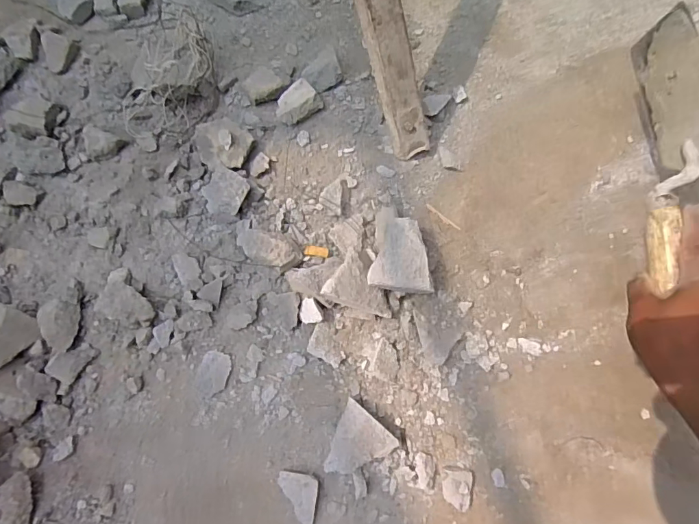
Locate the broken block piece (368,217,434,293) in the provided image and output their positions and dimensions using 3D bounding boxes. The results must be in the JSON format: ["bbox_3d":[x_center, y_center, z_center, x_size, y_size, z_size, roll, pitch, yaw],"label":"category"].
[{"bbox_3d":[0.053,-0.008,0.447,0.059,0.007,0.072,6,76,3],"label":"broken block piece"}]

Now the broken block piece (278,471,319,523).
[{"bbox_3d":[-0.051,0.229,0.441,0.040,0.014,0.045,8,75,3],"label":"broken block piece"}]

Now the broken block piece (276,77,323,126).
[{"bbox_3d":[-0.061,-0.186,0.540,0.039,0.020,0.054,39,79,10],"label":"broken block piece"}]

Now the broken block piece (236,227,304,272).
[{"bbox_3d":[-0.089,-0.014,0.492,0.076,0.032,0.039,18,76,5],"label":"broken block piece"}]

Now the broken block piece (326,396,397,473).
[{"bbox_3d":[0.014,0.179,0.445,0.057,0.027,0.066,20,76,6],"label":"broken block piece"}]

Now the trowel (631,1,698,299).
[{"bbox_3d":[0.306,-0.104,0.426,0.041,0.089,0.244,5,83,2],"label":"trowel"}]

